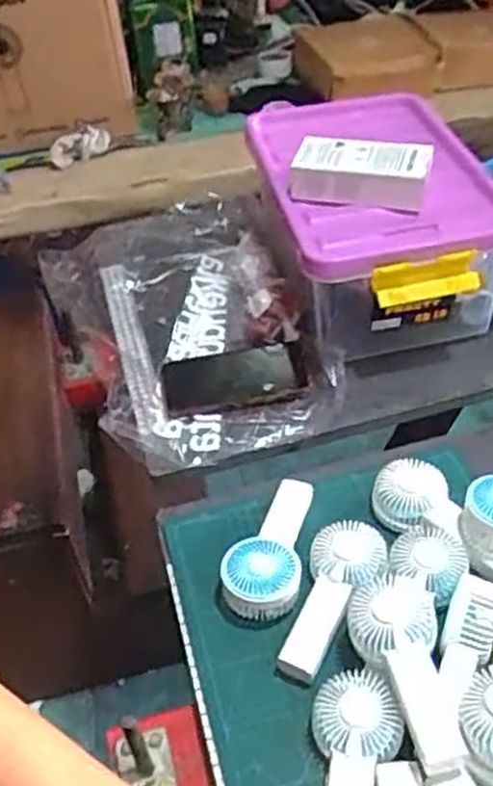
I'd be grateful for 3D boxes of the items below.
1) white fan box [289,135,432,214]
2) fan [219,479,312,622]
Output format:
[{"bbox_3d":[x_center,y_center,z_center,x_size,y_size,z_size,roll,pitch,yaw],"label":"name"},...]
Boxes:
[{"bbox_3d":[0.124,-0.240,0.822,0.144,0.044,0.075,13,47,19],"label":"white fan box"},{"bbox_3d":[0.023,0.136,0.668,0.062,0.044,0.137,7,32,13],"label":"fan"}]

